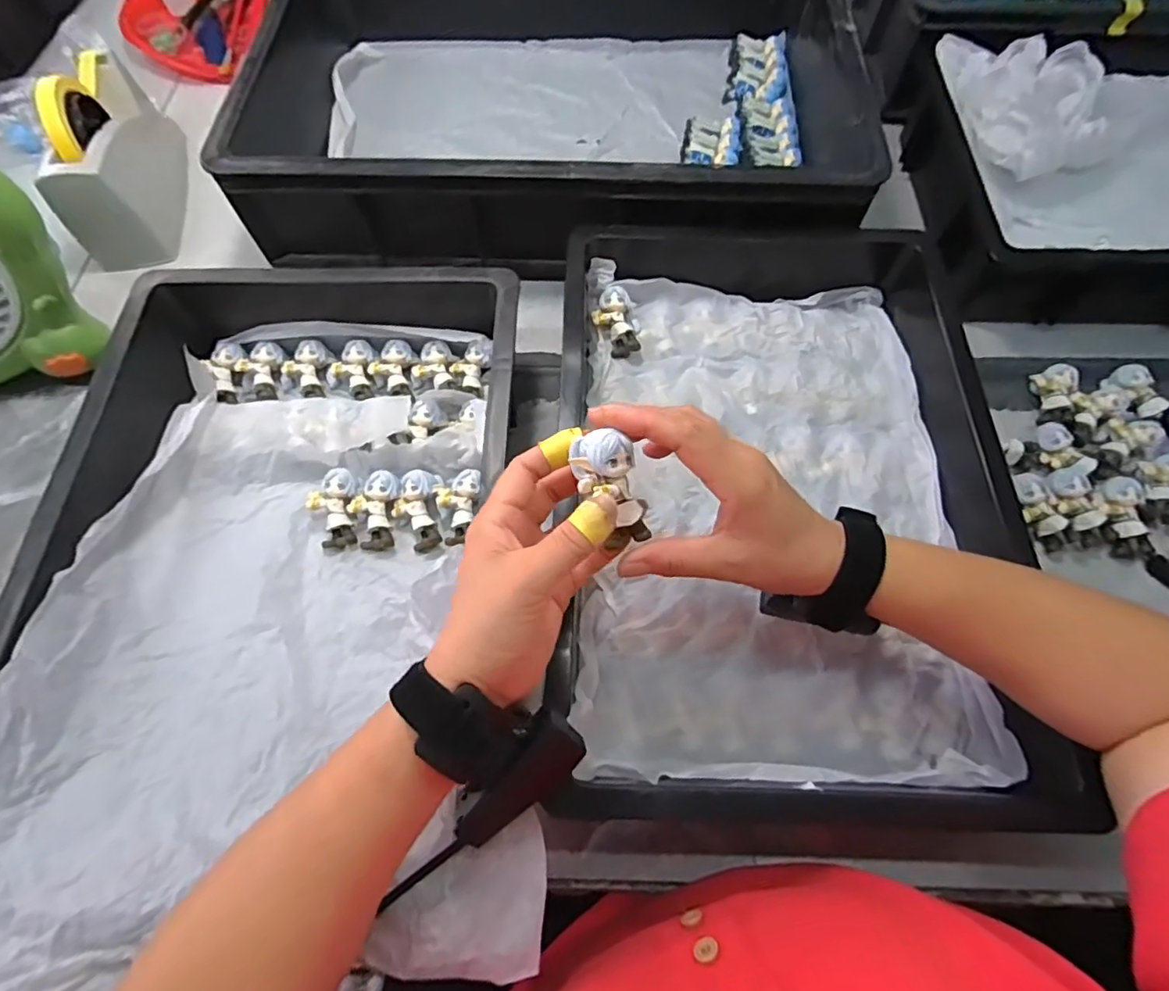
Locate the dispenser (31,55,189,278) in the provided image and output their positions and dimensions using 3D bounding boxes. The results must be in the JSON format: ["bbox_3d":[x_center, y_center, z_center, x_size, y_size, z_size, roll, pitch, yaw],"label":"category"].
[{"bbox_3d":[-0.482,-0.361,0.589,0.067,0.130,0.197,-3,66,-1],"label":"dispenser"}]

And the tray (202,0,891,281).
[{"bbox_3d":[-0.032,-0.415,0.607,0.586,0.124,0.399,1,66,0],"label":"tray"}]

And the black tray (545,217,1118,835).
[{"bbox_3d":[0.135,-0.021,0.433,0.301,0.068,0.462,1,66,1],"label":"black tray"}]

